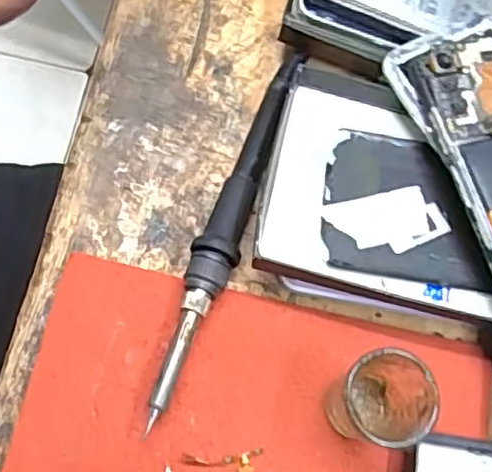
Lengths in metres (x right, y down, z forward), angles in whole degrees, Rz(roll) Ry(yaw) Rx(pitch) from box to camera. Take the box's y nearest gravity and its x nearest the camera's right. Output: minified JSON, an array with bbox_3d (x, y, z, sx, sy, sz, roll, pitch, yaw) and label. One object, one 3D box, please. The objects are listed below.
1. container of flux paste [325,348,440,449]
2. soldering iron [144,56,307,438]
[{"bbox_3d":[0.055,0.067,0.263,0.036,0.046,0.035,2,71,-7],"label":"container of flux paste"},{"bbox_3d":[-0.007,-0.006,0.299,0.018,0.020,0.188,21,72,5],"label":"soldering iron"}]

